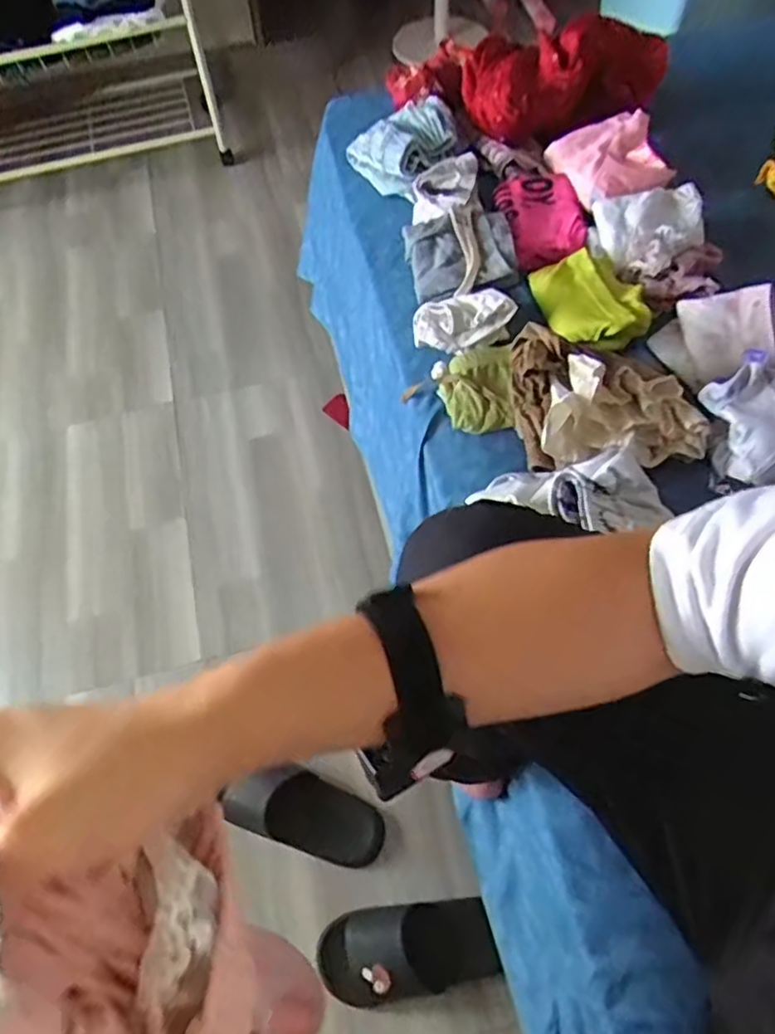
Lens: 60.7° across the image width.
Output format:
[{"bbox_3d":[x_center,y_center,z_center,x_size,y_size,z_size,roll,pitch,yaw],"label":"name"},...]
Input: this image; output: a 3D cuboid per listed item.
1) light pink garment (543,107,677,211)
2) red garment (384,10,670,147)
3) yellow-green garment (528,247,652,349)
[{"bbox_3d":[0.310,-0.492,0.918,0.131,0.070,0.151,-12,59,-5],"label":"light pink garment"},{"bbox_3d":[0.188,-0.658,0.972,0.397,0.125,0.209,14,60,11],"label":"red garment"},{"bbox_3d":[0.252,-0.271,0.820,0.103,0.053,0.149,-17,60,-7],"label":"yellow-green garment"}]

